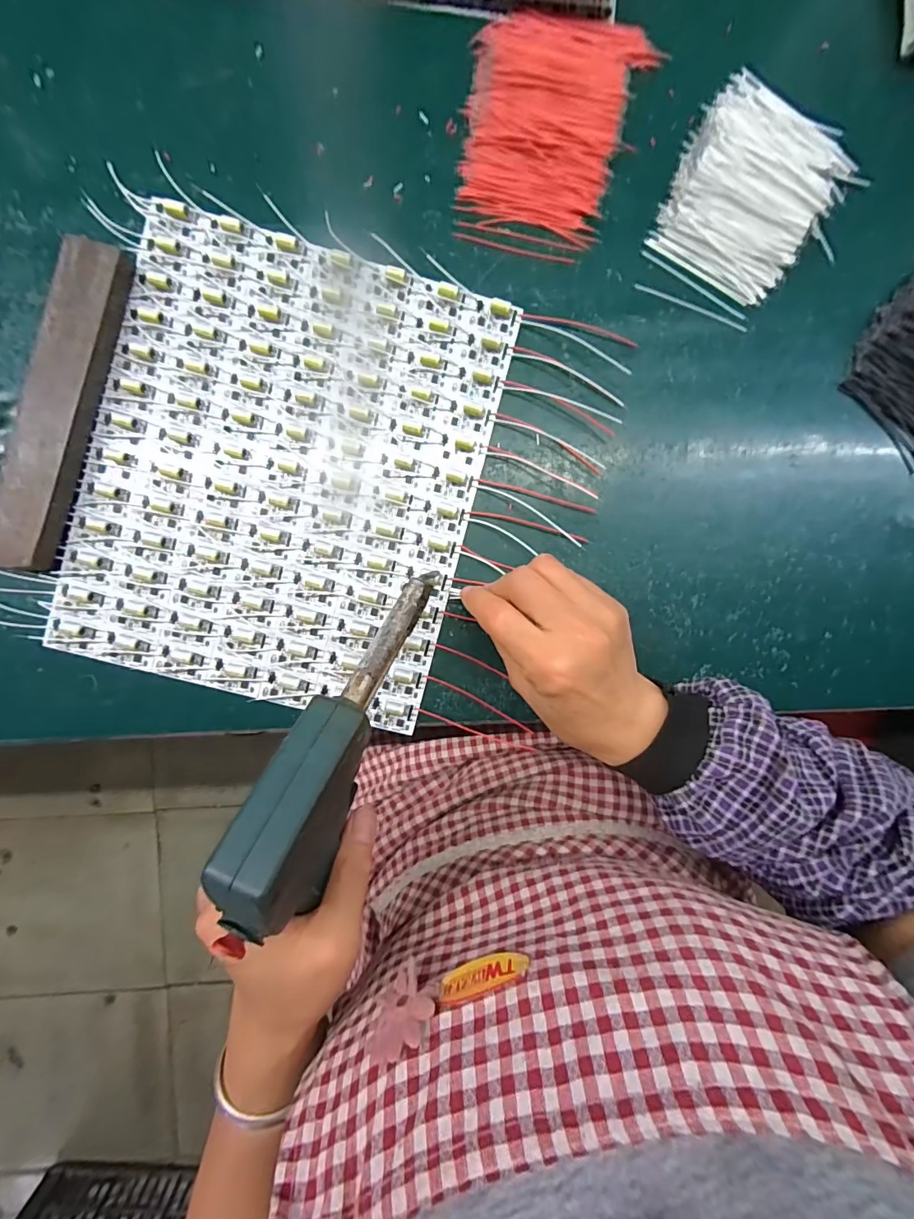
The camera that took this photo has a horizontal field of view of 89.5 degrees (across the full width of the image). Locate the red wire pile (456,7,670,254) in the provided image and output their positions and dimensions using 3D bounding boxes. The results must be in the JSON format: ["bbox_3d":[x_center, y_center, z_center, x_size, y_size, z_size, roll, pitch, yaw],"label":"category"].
[{"bbox_3d":[0.060,-0.310,0.292,0.106,0.014,0.136,8,92,-3],"label":"red wire pile"}]

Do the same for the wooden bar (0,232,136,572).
[{"bbox_3d":[-0.243,-0.123,0.280,0.037,0.021,0.197,15,91,-3],"label":"wooden bar"}]

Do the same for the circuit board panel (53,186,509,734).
[{"bbox_3d":[-0.108,-0.087,0.296,0.240,0.007,0.282,14,91,-5],"label":"circuit board panel"}]

